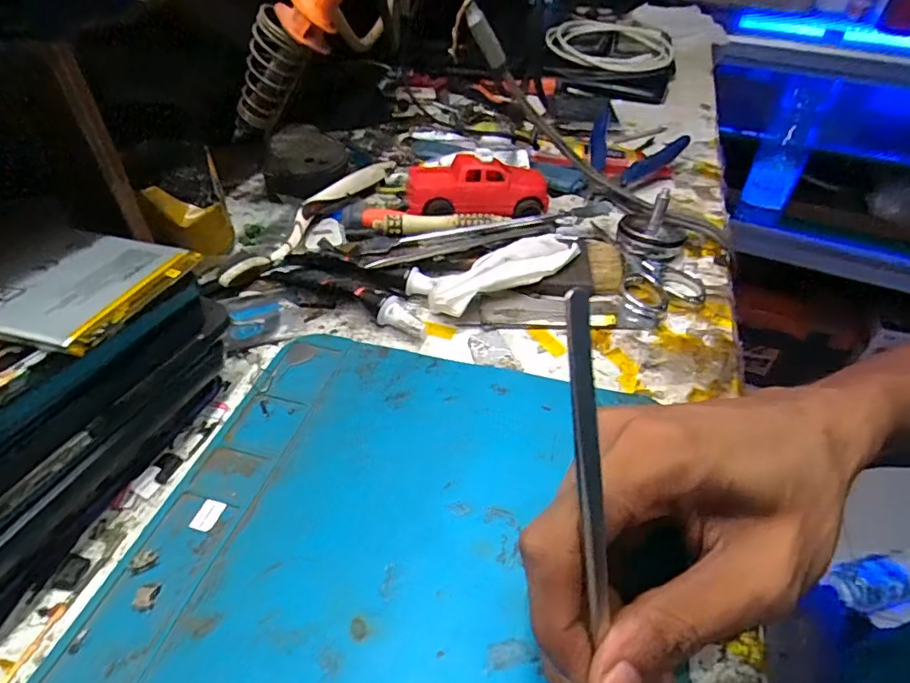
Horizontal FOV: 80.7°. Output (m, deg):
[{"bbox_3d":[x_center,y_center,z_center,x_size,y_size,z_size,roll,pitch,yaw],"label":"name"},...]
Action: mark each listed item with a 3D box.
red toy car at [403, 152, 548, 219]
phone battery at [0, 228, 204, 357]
[{"bbox_3d":[0.015,-0.105,0.357,0.093,0.029,0.048,-1,43,-1],"label":"red toy car"},{"bbox_3d":[-0.138,-0.022,0.191,0.064,0.007,0.064,8,44,8],"label":"phone battery"}]

